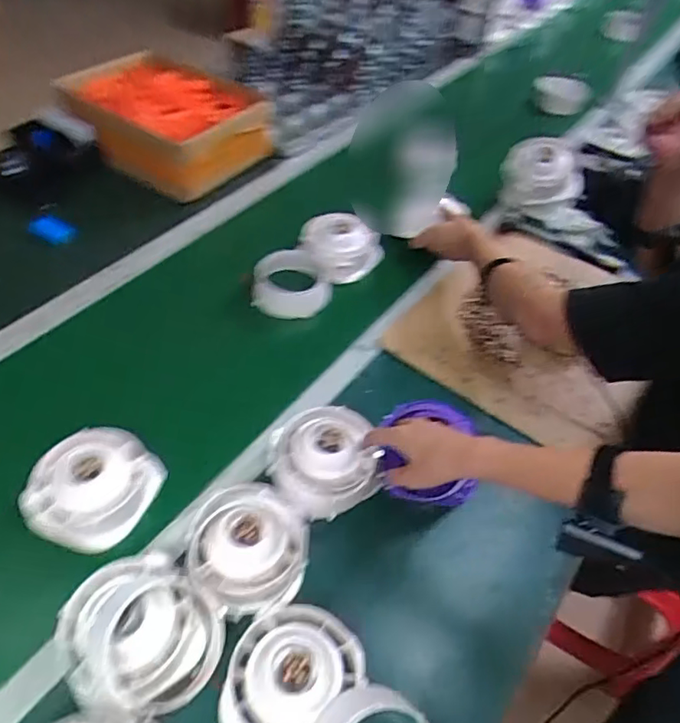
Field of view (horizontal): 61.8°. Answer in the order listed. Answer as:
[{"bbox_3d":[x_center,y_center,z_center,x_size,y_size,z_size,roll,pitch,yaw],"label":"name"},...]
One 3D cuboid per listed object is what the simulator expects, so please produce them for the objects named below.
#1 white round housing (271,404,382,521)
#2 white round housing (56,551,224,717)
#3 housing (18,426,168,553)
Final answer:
[{"bbox_3d":[-0.019,0.122,0.726,0.124,0.067,0.140,-5,49,-10],"label":"white round housing"},{"bbox_3d":[-0.211,0.288,0.598,0.166,0.070,0.145,37,55,23],"label":"white round housing"},{"bbox_3d":[-0.314,0.154,0.719,0.136,0.078,0.144,3,49,-4],"label":"housing"}]

